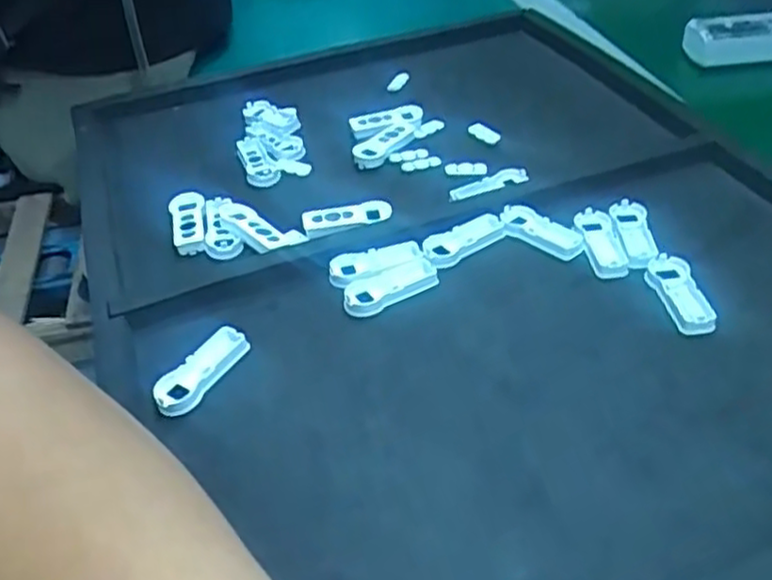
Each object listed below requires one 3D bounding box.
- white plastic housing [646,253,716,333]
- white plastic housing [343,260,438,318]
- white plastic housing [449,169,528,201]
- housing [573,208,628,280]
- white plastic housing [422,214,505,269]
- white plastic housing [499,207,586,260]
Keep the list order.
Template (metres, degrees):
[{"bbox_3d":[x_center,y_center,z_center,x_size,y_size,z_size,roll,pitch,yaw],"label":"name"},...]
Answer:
[{"bbox_3d":[0.161,0.002,0.406,0.022,0.010,0.054,-5,43,-2],"label":"white plastic housing"},{"bbox_3d":[0.003,-0.002,0.428,0.058,0.006,0.023,-20,46,-17],"label":"white plastic housing"},{"bbox_3d":[0.067,-0.071,0.494,0.057,0.004,0.018,-17,45,-14],"label":"white plastic housing"},{"bbox_3d":[0.129,-0.028,0.444,0.022,0.007,0.055,-5,43,-2],"label":"housing"},{"bbox_3d":[0.048,-0.031,0.456,0.056,0.006,0.023,-28,49,-24],"label":"white plastic housing"},{"bbox_3d":[0.095,-0.036,0.456,0.054,0.004,0.023,28,52,29],"label":"white plastic housing"}]

